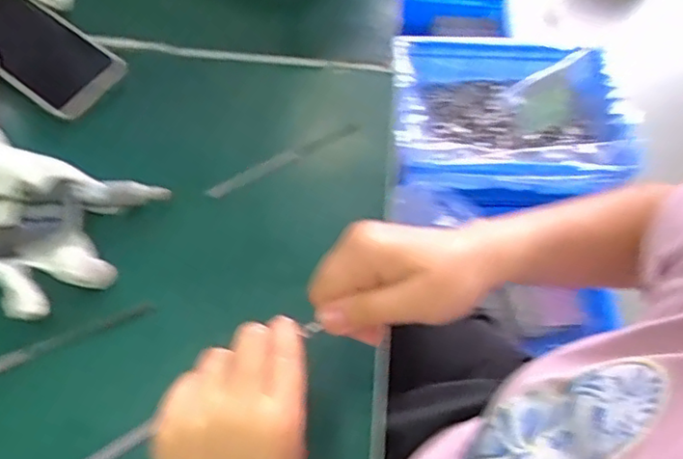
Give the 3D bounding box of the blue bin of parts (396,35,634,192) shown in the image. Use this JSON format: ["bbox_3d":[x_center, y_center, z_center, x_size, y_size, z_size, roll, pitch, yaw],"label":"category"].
[{"bbox_3d":[0.291,-0.204,1.135,0.384,0.116,0.302,2,60,-1],"label":"blue bin of parts"}]

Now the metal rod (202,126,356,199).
[{"bbox_3d":[-0.047,-0.057,0.524,0.135,0.007,0.012,-29,65,-17],"label":"metal rod"}]

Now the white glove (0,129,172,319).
[{"bbox_3d":[-0.249,-0.012,0.477,0.185,0.029,0.122,21,62,10],"label":"white glove"}]

